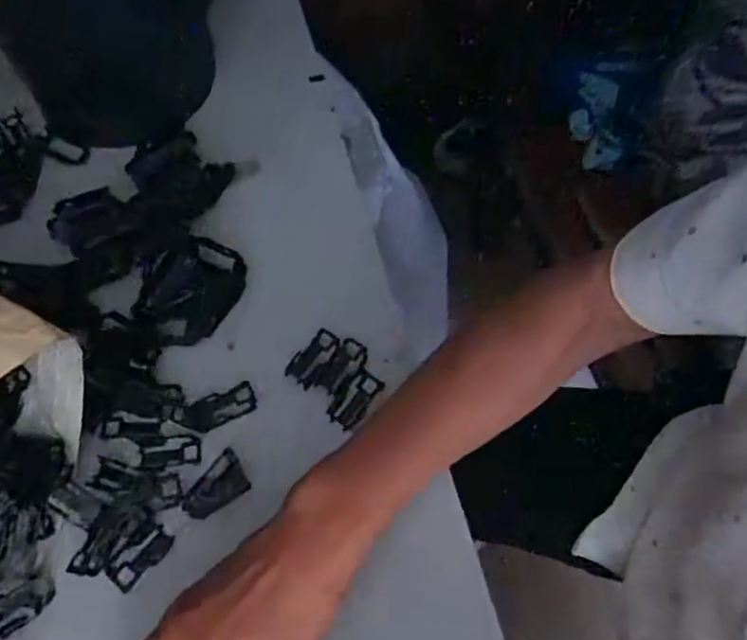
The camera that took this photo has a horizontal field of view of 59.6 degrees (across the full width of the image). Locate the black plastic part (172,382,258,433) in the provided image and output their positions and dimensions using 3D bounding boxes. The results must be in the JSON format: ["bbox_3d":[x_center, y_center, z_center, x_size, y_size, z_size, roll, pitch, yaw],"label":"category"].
[{"bbox_3d":[-0.101,0.056,0.414,0.051,0.007,0.021,-21,64,-8],"label":"black plastic part"}]

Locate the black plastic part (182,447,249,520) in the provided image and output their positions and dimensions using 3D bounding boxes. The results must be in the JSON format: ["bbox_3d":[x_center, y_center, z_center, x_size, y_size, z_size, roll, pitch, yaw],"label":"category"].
[{"bbox_3d":[-0.096,0.100,0.393,0.040,0.008,0.027,-33,67,-14],"label":"black plastic part"}]

